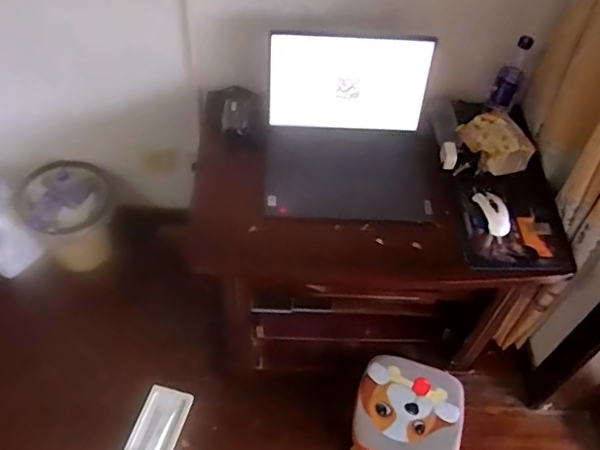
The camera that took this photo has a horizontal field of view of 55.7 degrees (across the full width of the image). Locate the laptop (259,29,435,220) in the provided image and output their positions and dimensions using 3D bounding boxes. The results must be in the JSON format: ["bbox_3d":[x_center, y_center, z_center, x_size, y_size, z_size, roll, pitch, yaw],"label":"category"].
[{"bbox_3d":[0.115,-0.182,1.218,0.377,0.279,0.307,-1,53,-4],"label":"laptop"}]

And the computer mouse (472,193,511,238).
[{"bbox_3d":[0.408,-0.027,1.196,0.053,0.038,0.114,-6,53,-8],"label":"computer mouse"}]

